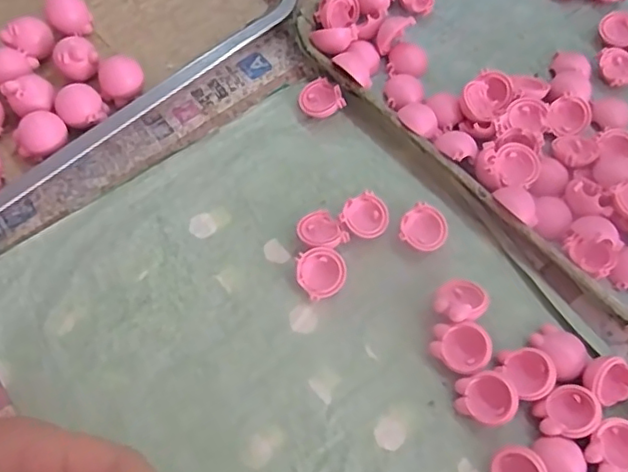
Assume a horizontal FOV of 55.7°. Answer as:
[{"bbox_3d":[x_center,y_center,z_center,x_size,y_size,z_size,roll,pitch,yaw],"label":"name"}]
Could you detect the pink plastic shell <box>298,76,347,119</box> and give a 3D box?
[{"bbox_3d":[0.005,-0.095,0.417,0.028,0.011,0.031,-36,67,7],"label":"pink plastic shell"}]

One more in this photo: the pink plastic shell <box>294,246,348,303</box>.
[{"bbox_3d":[0.004,0.021,0.361,0.030,0.012,0.027,-27,90,0],"label":"pink plastic shell"}]

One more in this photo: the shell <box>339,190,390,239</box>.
[{"bbox_3d":[0.032,-0.011,0.379,0.031,0.016,0.028,-28,70,-13],"label":"shell"}]

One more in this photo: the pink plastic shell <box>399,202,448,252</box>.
[{"bbox_3d":[0.070,-0.003,0.377,0.028,0.015,0.029,1,67,-1],"label":"pink plastic shell"}]

